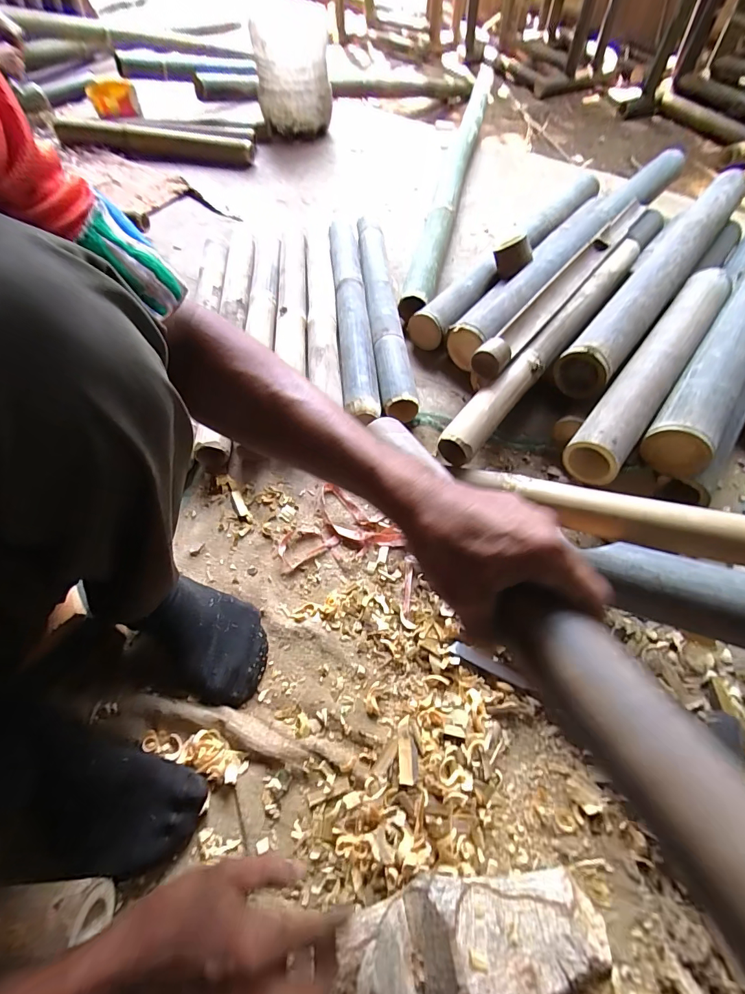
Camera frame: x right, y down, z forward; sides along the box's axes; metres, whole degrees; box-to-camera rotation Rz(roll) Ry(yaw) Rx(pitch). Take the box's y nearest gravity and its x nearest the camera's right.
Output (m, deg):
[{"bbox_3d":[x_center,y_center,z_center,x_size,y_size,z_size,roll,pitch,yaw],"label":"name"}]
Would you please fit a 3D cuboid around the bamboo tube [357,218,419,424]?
[{"bbox_3d":[0.019,-0.396,0.852,0.064,0.057,0.618,-6,59,-2],"label":"bamboo tube"}]

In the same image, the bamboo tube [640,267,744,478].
[{"bbox_3d":[0.689,-0.362,0.733,0.087,0.098,0.919,34,65,20],"label":"bamboo tube"}]

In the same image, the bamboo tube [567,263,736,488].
[{"bbox_3d":[0.451,-0.213,0.650,0.072,0.074,0.509,34,66,20],"label":"bamboo tube"}]

